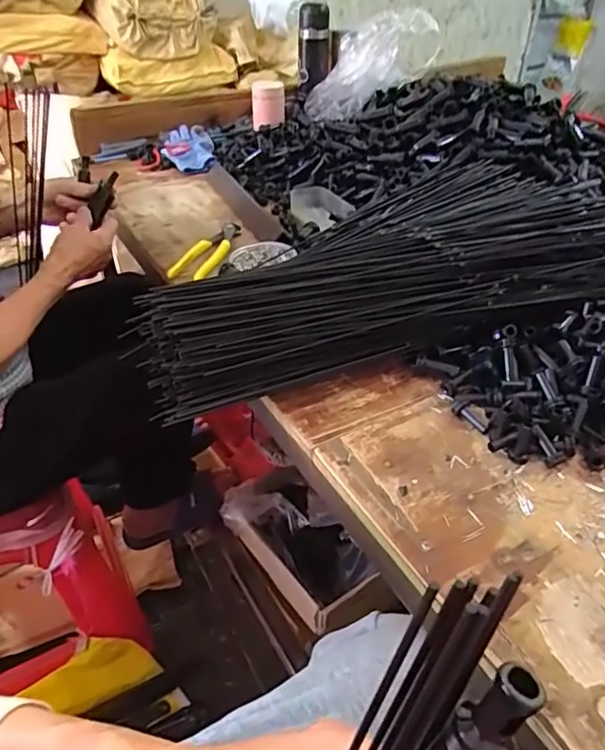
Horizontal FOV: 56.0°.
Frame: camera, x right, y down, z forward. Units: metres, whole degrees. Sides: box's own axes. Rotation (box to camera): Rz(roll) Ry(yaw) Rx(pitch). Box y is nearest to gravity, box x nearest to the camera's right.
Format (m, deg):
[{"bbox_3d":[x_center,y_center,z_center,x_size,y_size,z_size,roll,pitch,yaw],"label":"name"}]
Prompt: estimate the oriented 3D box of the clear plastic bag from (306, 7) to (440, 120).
[{"bbox_3d":[0.126,-0.607,1.124,0.303,0.128,0.054,-19,27,37],"label":"clear plastic bag"}]

